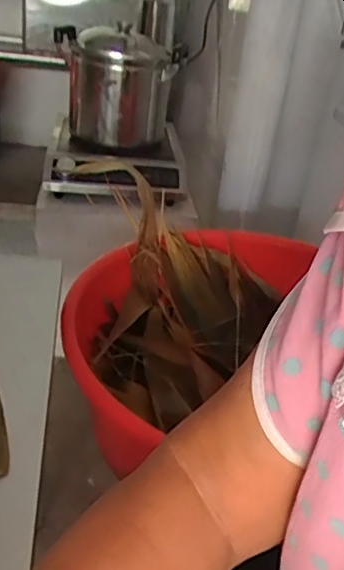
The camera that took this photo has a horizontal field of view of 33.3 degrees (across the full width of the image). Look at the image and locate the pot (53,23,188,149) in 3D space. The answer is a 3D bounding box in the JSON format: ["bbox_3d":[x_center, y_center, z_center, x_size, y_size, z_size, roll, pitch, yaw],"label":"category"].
[{"bbox_3d":[-0.144,-0.510,1.478,0.290,0.269,0.266,-1,32,-13],"label":"pot"}]

